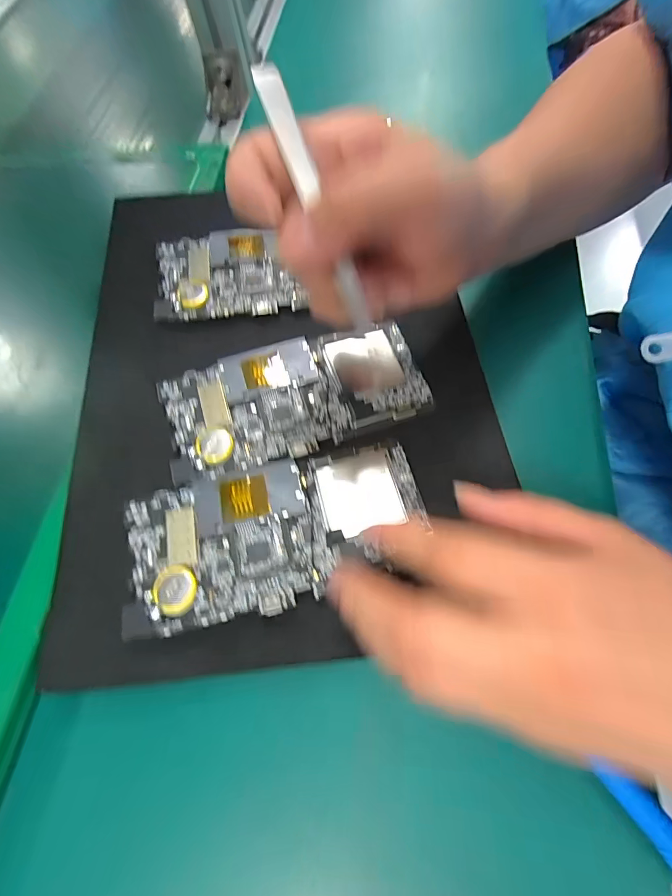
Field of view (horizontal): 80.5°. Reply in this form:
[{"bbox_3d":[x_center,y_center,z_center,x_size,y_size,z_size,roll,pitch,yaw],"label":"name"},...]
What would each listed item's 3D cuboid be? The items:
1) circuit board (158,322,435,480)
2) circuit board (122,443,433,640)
[{"bbox_3d":[-0.025,-0.032,0.240,0.151,0.008,0.072,-18,65,-1],"label":"circuit board"},{"bbox_3d":[-0.032,0.041,0.210,0.152,0.009,0.076,-19,69,-8],"label":"circuit board"}]

